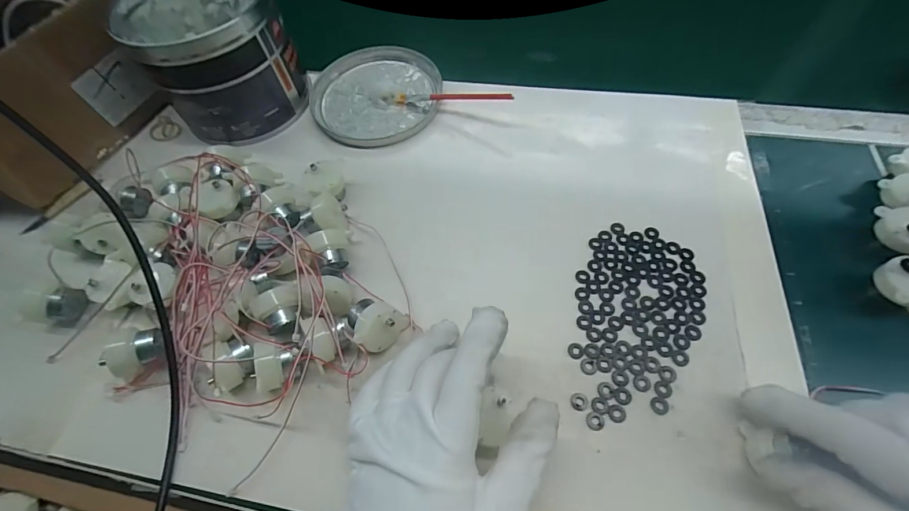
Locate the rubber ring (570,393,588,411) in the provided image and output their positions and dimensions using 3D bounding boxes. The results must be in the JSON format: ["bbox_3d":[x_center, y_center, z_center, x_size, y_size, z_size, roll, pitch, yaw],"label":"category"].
[{"bbox_3d":[0.079,0.092,0.244,0.011,0.004,0.010,-2,61,3],"label":"rubber ring"}]

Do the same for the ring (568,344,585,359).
[{"bbox_3d":[0.082,0.064,0.260,0.011,0.004,0.011,-2,61,3],"label":"ring"}]

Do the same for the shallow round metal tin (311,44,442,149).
[{"bbox_3d":[-0.081,-0.166,0.394,0.128,0.013,0.131,-2,61,3],"label":"shallow round metal tin"}]

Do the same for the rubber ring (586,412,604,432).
[{"bbox_3d":[0.087,0.102,0.237,0.011,0.004,0.011,-2,61,3],"label":"rubber ring"}]

